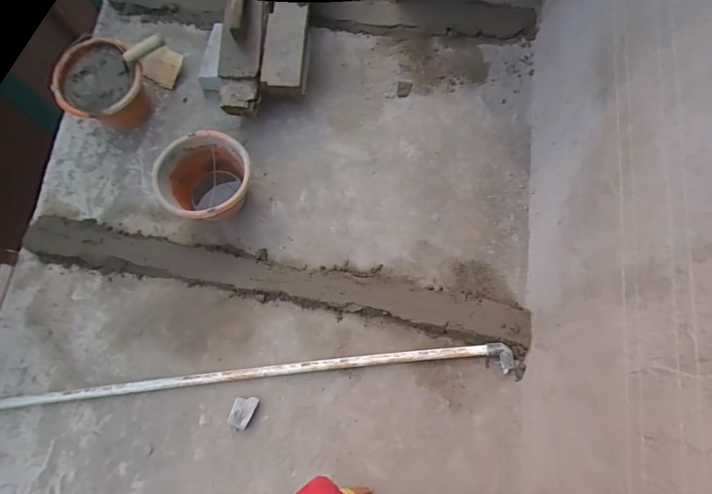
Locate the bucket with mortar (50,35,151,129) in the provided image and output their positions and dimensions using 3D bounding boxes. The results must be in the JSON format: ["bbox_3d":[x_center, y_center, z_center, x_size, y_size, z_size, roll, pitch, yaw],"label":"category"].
[{"bbox_3d":[-0.780,-0.496,1.351,0.252,0.176,0.238,0,74,1],"label":"bucket with mortar"}]

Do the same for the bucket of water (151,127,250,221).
[{"bbox_3d":[-0.421,-0.180,1.267,0.249,0.183,0.245,0,75,-1],"label":"bucket of water"}]

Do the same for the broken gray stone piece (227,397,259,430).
[{"bbox_3d":[-0.300,0.436,1.166,0.057,0.021,0.083,19,75,6],"label":"broken gray stone piece"}]

